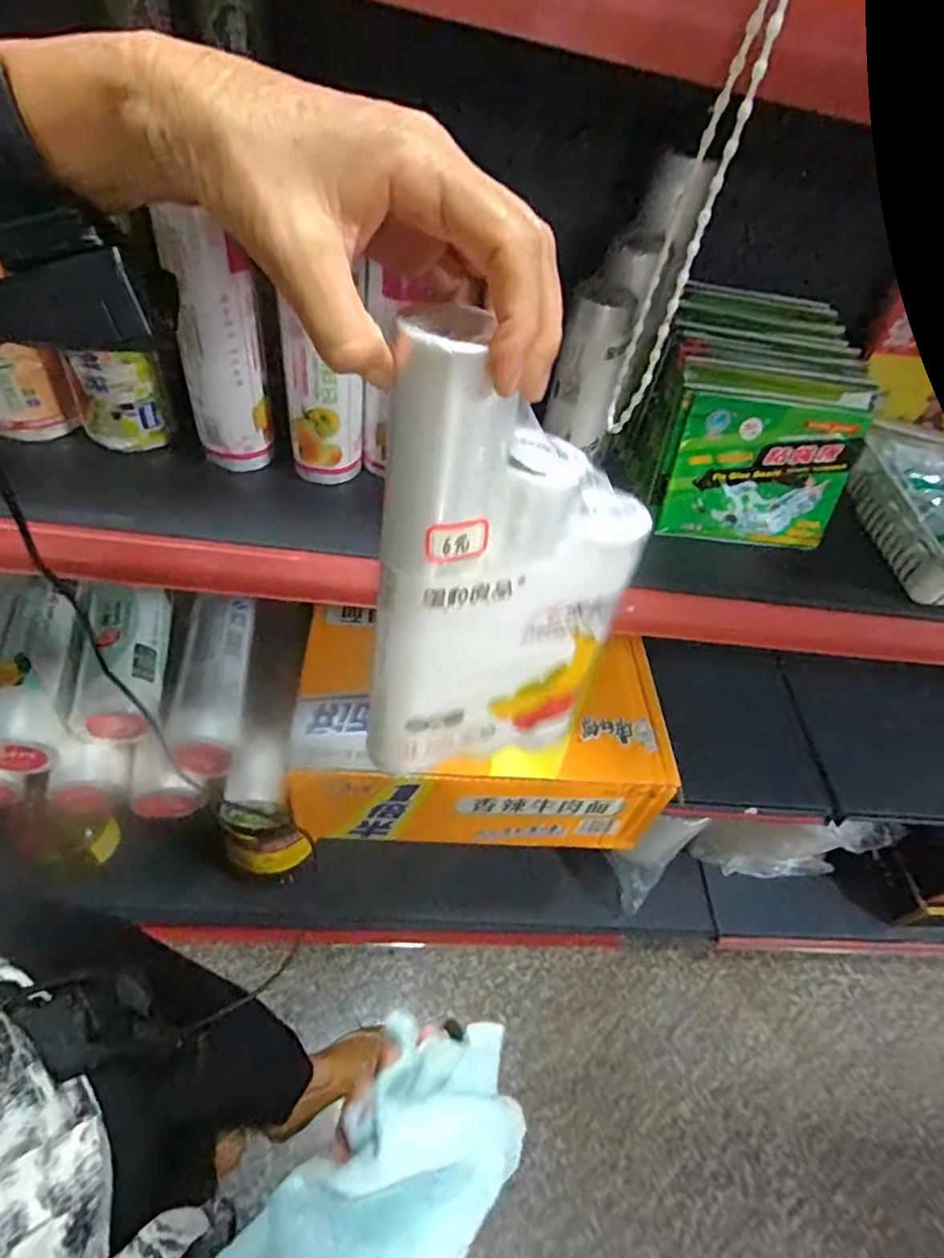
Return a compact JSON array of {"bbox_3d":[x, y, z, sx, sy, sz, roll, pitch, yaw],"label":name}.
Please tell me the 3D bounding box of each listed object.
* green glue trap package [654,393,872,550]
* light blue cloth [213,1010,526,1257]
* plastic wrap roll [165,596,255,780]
[{"bbox_3d":[0.249,-0.131,0.547,0.154,0.120,0.008,5,30,-6],"label":"green glue trap package"},{"bbox_3d":[-0.046,0.274,0.295,0.092,0.060,0.188,36,52,24],"label":"light blue cloth"},{"bbox_3d":[-0.298,0.060,0.740,0.075,0.060,0.208,1,53,-10],"label":"plastic wrap roll"}]

